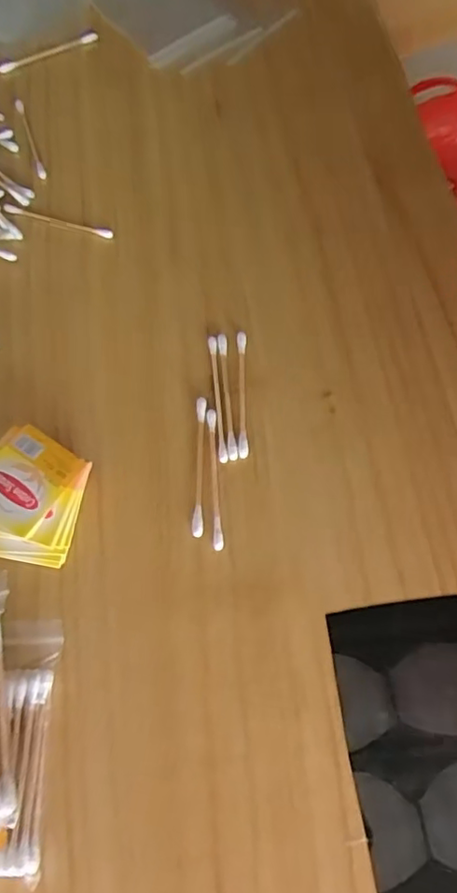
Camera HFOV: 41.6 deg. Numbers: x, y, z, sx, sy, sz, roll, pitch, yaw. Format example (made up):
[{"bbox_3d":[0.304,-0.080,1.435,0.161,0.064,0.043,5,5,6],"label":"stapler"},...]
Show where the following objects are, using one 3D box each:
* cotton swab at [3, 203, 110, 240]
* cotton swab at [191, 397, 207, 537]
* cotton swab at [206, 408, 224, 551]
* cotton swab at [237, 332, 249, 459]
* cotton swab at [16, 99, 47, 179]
[{"bbox_3d":[-0.102,-0.136,0.361,0.071,0.004,0.009,17,69,10],"label":"cotton swab"},{"bbox_3d":[-0.014,0.008,0.293,0.006,0.004,0.071,0,67,3],"label":"cotton swab"},{"bbox_3d":[-0.007,0.014,0.290,0.005,0.004,0.071,-4,67,1],"label":"cotton swab"},{"bbox_3d":[0.007,-0.028,0.308,0.005,0.004,0.071,-1,67,2],"label":"cotton swab"},{"bbox_3d":[-0.128,-0.201,0.387,0.005,0.004,0.075,-19,67,-6],"label":"cotton swab"}]

